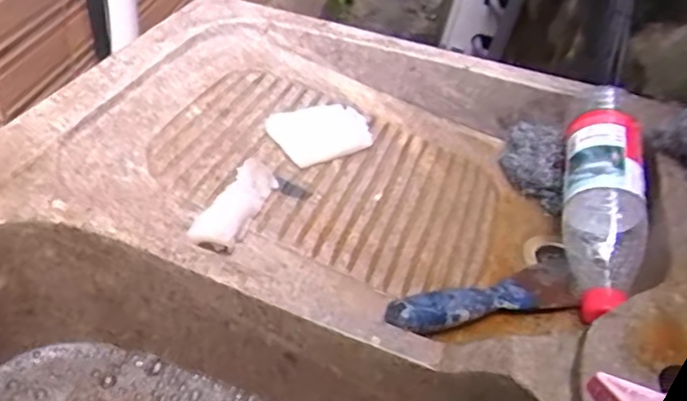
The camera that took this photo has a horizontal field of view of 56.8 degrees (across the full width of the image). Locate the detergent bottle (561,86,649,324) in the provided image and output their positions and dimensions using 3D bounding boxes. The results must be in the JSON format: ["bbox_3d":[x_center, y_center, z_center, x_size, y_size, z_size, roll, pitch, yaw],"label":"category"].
[{"bbox_3d":[0.209,-0.002,0.511,0.057,0.053,0.199,7,65,6],"label":"detergent bottle"}]

